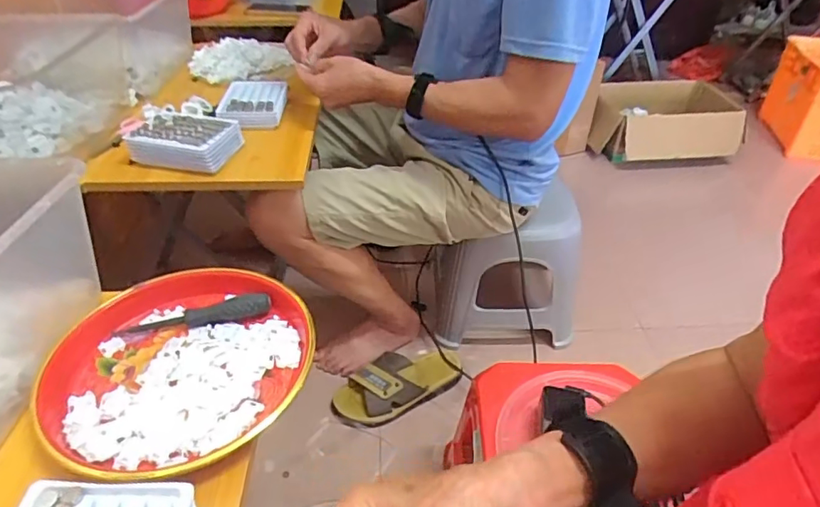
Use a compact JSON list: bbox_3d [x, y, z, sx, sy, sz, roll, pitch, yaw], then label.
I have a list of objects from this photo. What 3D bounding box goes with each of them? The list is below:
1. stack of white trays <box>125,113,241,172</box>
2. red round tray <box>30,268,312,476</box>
[{"bbox_3d":[-0.318,-0.164,0.746,0.133,0.041,0.105,7,40,7],"label":"stack of white trays"},{"bbox_3d":[-0.202,0.092,0.459,0.203,0.026,0.221,1,39,-1],"label":"red round tray"}]

